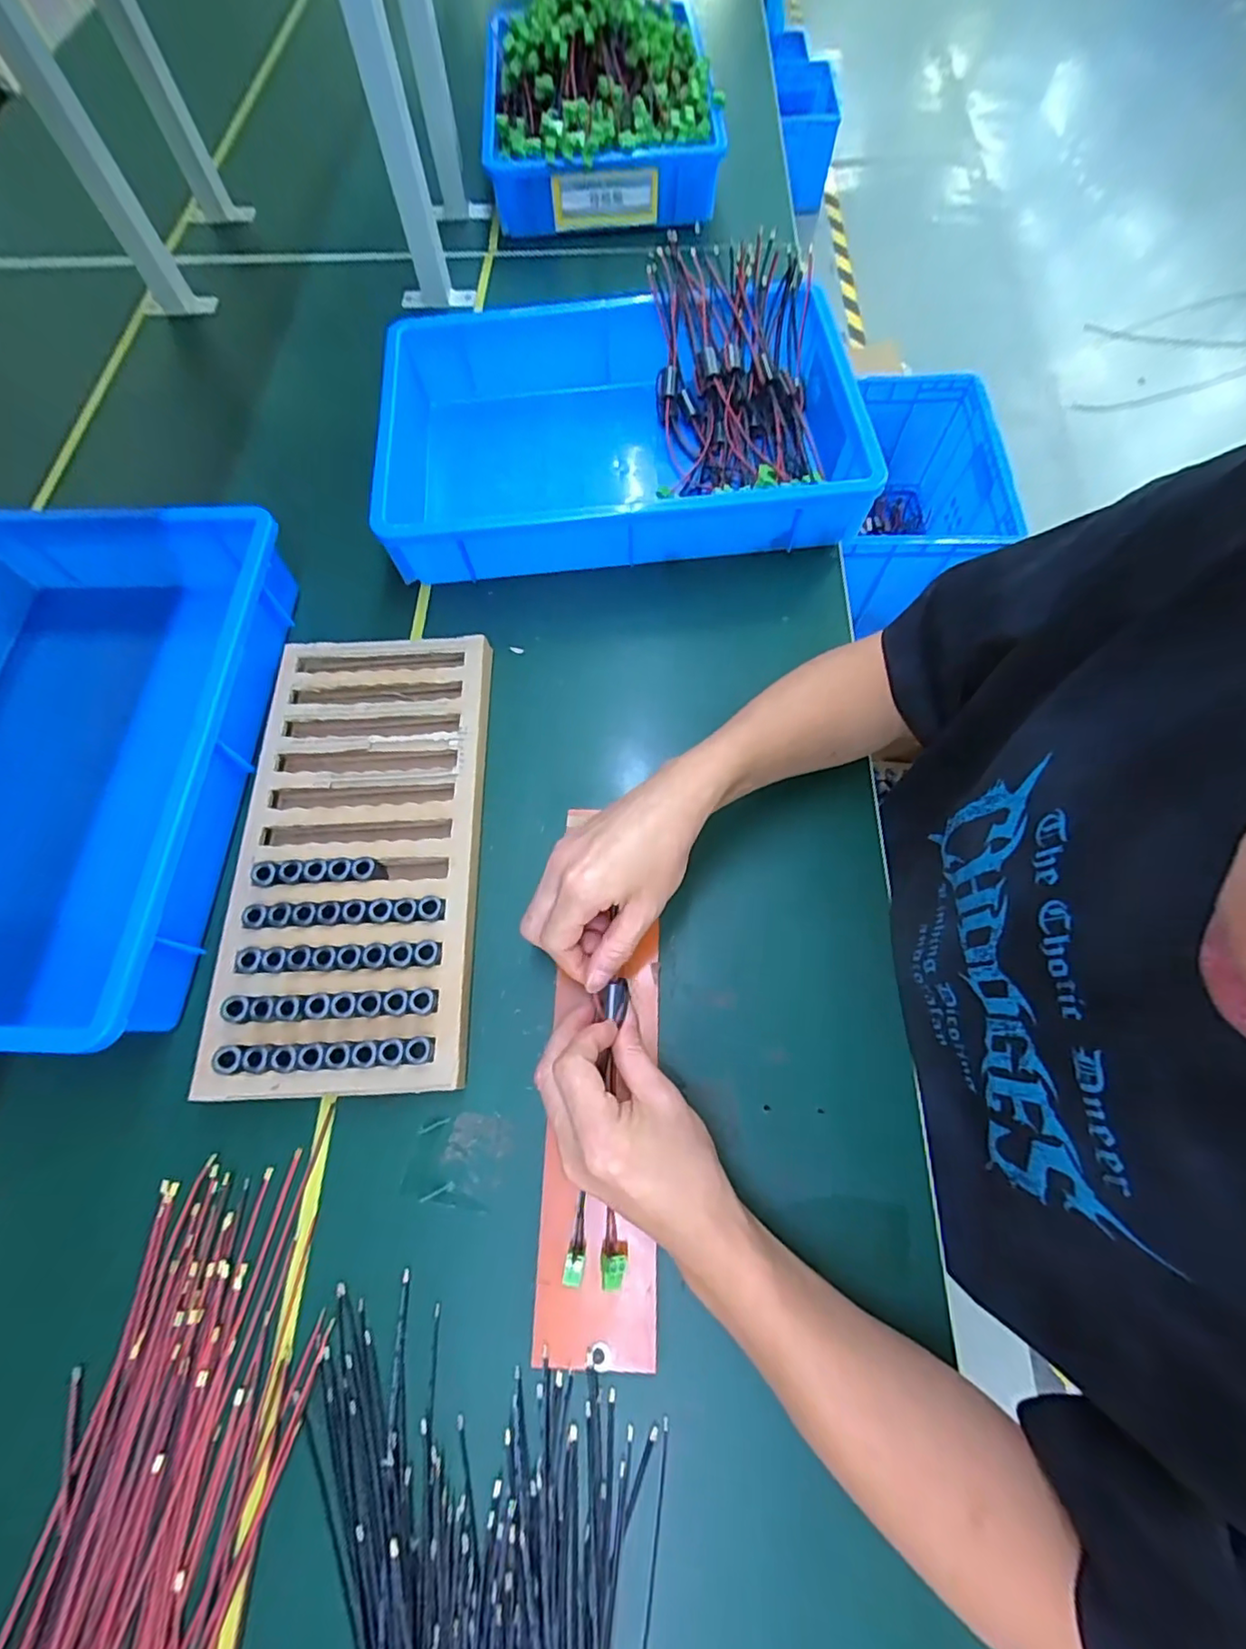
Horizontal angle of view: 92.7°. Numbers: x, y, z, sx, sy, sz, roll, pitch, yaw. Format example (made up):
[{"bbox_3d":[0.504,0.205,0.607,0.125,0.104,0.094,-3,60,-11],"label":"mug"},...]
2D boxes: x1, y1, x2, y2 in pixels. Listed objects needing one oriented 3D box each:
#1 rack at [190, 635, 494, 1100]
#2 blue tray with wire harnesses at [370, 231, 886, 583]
[{"bbox_3d":[-0.199,0.011,0.459,0.176,0.029,0.356,-2,68,1],"label":"rack"},{"bbox_3d":[-0.004,-0.382,0.576,0.432,0.096,0.290,-6,68,-1],"label":"blue tray with wire harnesses"}]

